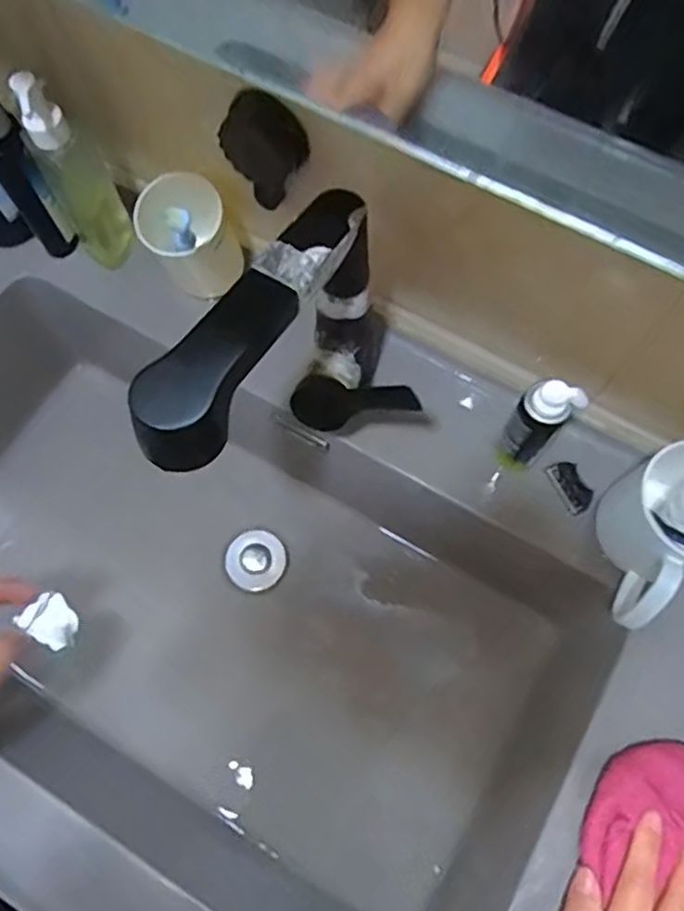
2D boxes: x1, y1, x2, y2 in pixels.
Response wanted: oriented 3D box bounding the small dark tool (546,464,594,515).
[{"bbox_3d":[0.180,0.025,0.520,0.021,0.007,0.042,-27,72,-8],"label":"small dark tool"}]

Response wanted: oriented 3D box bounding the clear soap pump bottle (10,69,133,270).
[{"bbox_3d":[-0.209,-0.213,0.517,0.055,0.181,0.043,-31,73,-9],"label":"clear soap pump bottle"}]

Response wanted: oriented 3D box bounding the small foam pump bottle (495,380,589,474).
[{"bbox_3d":[0.137,-0.020,0.474,0.030,0.108,0.031,-41,75,-12],"label":"small foam pump bottle"}]

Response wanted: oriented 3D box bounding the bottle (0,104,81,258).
[{"bbox_3d":[-0.252,-0.216,0.517,0.035,0.167,0.038,-33,73,-10],"label":"bottle"}]

